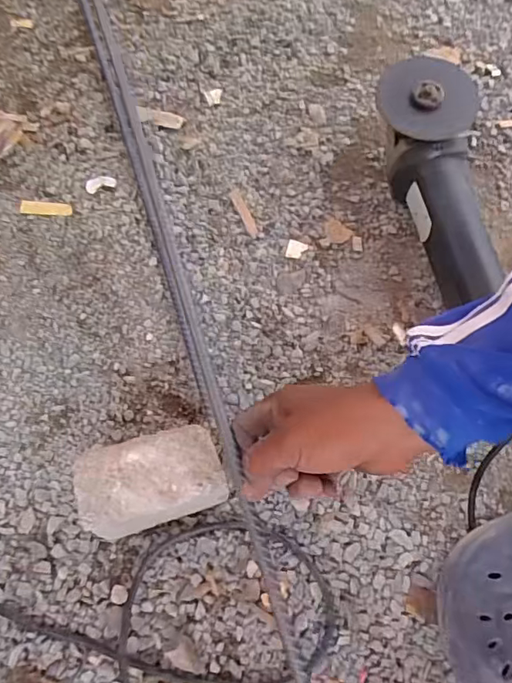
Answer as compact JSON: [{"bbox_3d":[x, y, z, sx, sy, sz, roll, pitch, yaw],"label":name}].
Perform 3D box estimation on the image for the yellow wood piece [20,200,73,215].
[{"bbox_3d":[-0.230,-0.147,0.558,0.058,0.004,0.016,6,69,2],"label":"yellow wood piece"}]

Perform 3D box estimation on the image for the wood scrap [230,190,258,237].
[{"bbox_3d":[-0.013,-0.142,0.560,0.011,0.004,0.063,-22,71,-8],"label":"wood scrap"}]

